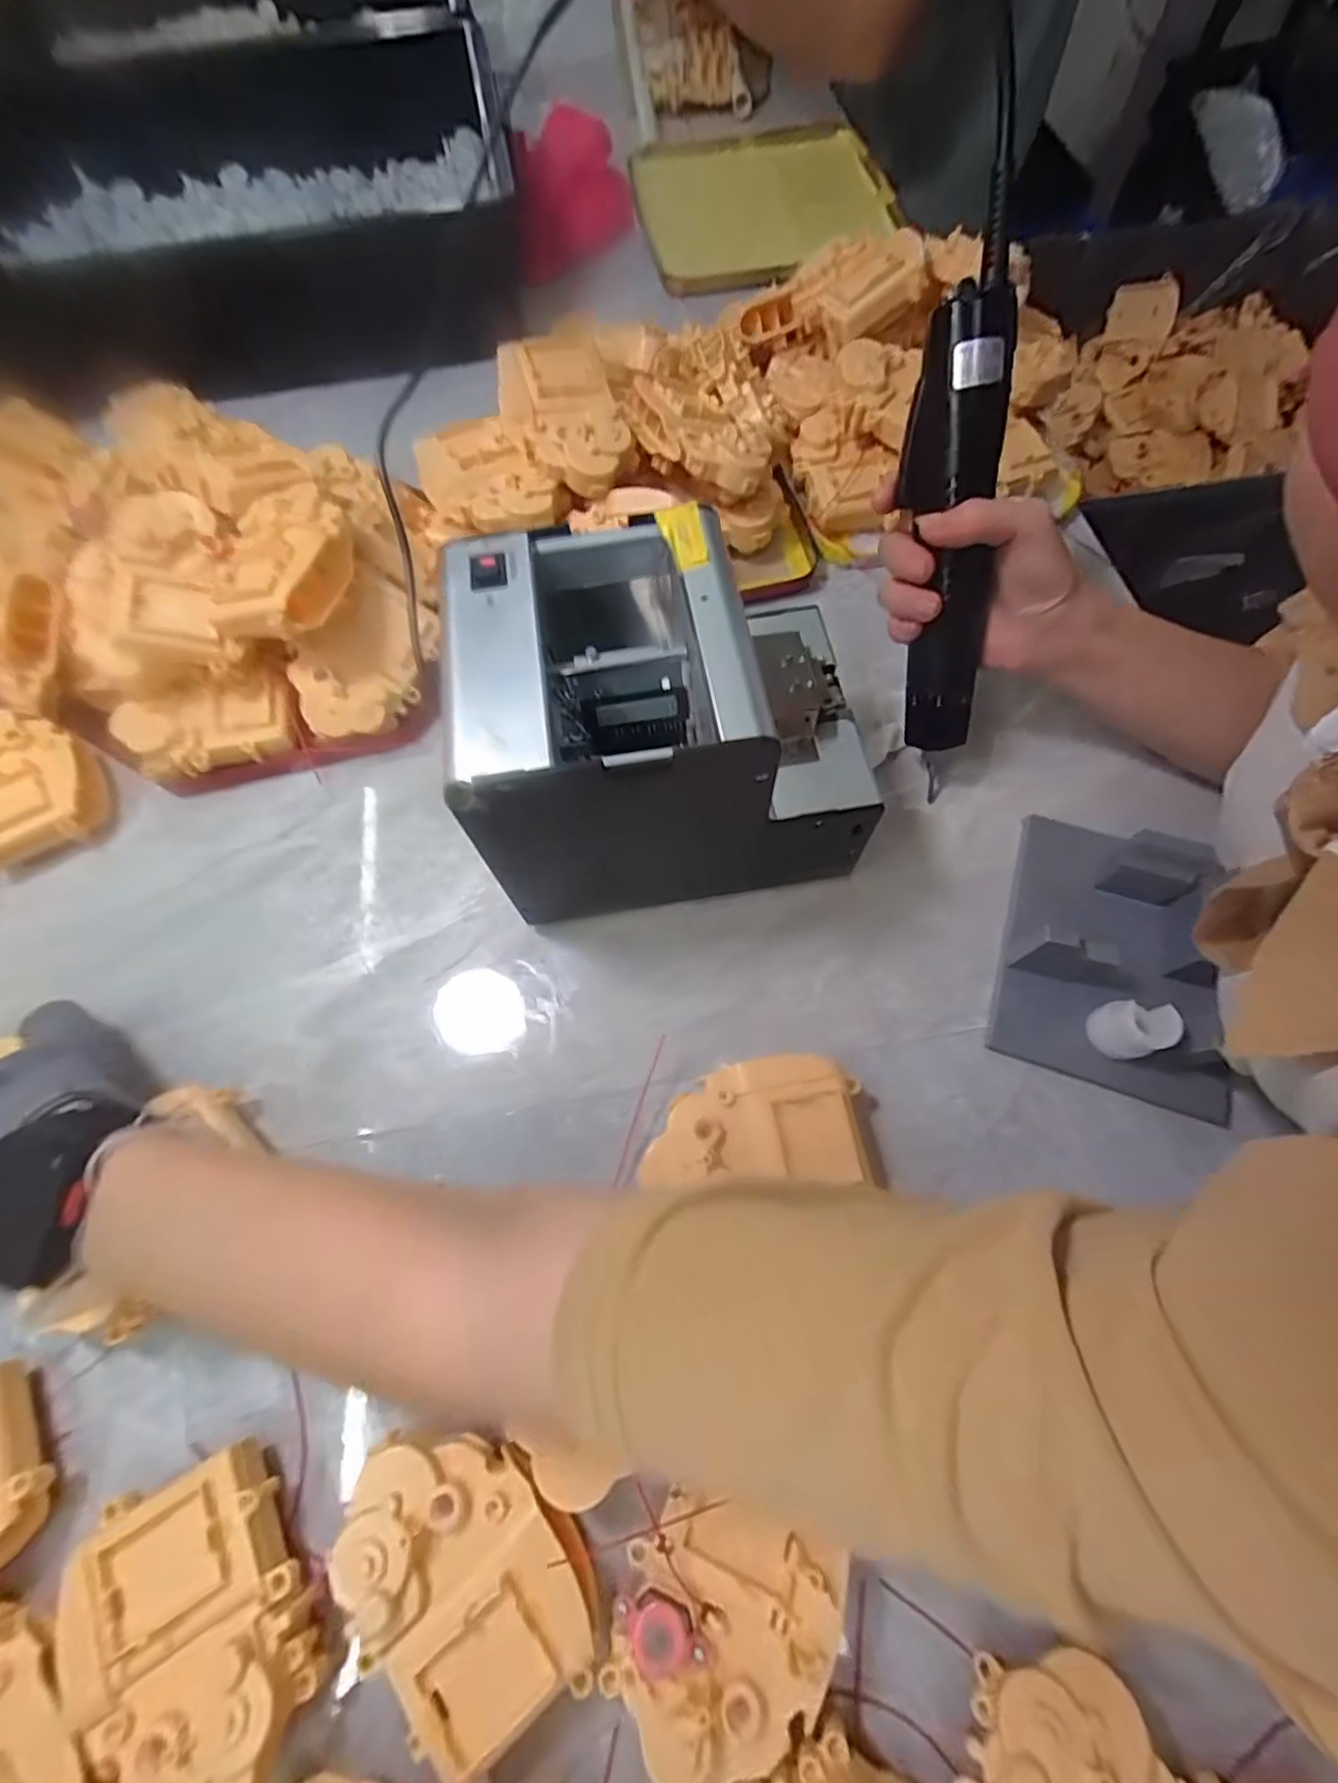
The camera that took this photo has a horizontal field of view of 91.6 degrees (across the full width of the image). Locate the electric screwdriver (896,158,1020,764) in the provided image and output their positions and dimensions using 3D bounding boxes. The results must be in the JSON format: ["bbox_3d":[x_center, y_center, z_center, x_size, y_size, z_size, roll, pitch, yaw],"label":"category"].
[{"bbox_3d":[0.137,-0.181,0.315,0.036,0.220,0.031,-8,23,-4],"label":"electric screwdriver"}]

